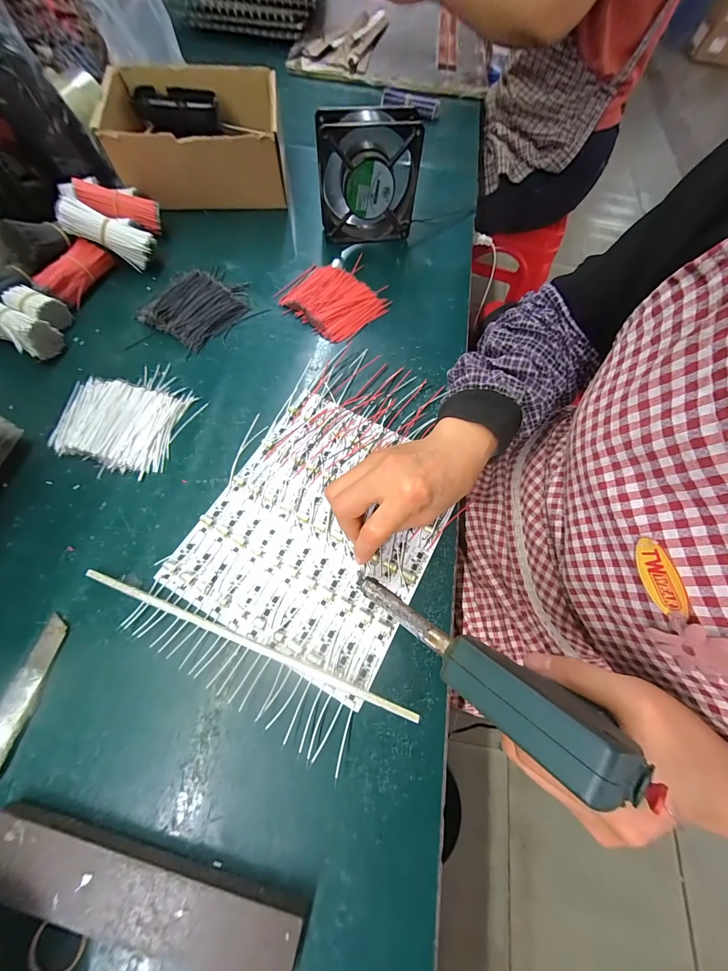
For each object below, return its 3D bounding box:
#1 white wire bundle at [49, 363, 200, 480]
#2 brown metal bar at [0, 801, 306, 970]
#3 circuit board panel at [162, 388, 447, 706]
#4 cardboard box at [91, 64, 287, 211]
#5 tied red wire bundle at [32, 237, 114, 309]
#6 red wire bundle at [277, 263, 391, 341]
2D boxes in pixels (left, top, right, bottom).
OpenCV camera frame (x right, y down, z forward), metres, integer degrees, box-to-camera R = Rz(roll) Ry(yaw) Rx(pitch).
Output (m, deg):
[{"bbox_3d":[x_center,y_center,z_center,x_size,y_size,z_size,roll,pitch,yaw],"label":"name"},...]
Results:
[{"bbox_3d":[-0.246,-0.074,0.329,0.123,0.016,0.117,12,66,2],"label":"white wire bundle"},{"bbox_3d":[-0.136,0.242,0.194,0.198,0.017,0.039,15,66,3],"label":"brown metal bar"},{"bbox_3d":[-0.033,0.030,0.299,0.192,0.010,0.228,28,68,9],"label":"circuit board panel"},{"bbox_3d":[-0.226,-0.482,0.458,0.217,0.086,0.173,-4,67,-5],"label":"cardboard box"},{"bbox_3d":[-0.345,-0.255,0.393,0.028,0.033,0.086,20,67,5],"label":"tied red wire bundle"},{"bbox_3d":[-0.038,-0.235,0.410,0.113,0.015,0.096,41,70,14],"label":"red wire bundle"}]

